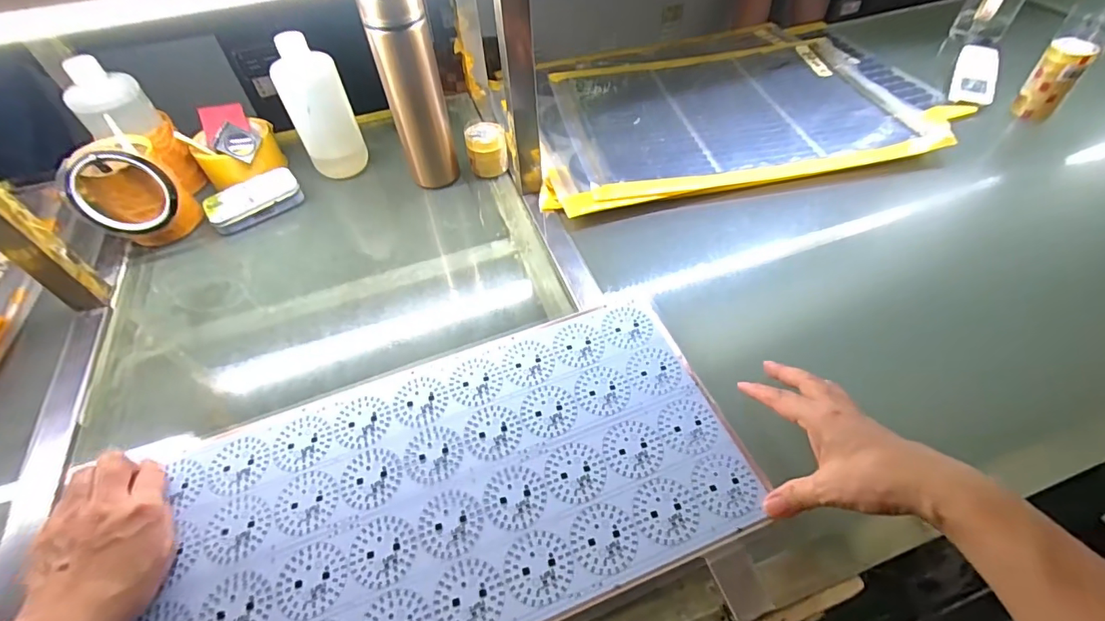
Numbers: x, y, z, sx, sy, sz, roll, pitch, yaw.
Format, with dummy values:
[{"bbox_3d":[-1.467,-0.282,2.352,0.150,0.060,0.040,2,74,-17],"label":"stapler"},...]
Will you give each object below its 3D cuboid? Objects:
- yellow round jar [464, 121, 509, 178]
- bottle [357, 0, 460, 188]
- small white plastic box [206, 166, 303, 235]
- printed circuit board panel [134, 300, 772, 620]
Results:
[{"bbox_3d":[-0.087,-0.215,0.649,0.053,0.058,0.050,-10,52,-6],"label":"yellow round jar"},{"bbox_3d":[-0.161,-0.249,0.571,0.056,0.228,0.053,20,55,17],"label":"bottle"},{"bbox_3d":[-0.374,-0.135,0.616,0.110,0.037,0.048,-34,58,-23],"label":"small white plastic box"},{"bbox_3d":[-0.082,0.140,0.395,0.465,0.009,0.235,-18,53,-12],"label":"printed circuit board panel"}]

